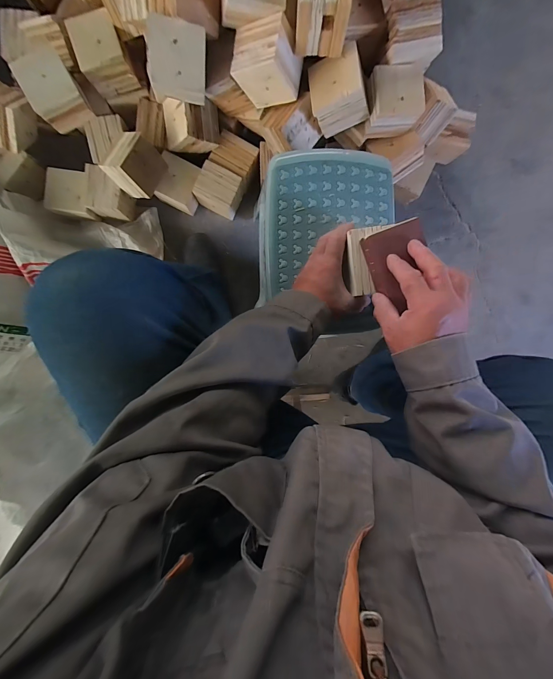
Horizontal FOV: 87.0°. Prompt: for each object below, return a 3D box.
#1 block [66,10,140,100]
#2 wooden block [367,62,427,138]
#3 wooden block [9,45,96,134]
[{"bbox_3d":[-0.364,-0.592,0.622,0.100,0.093,0.098,-17,97,-2],"label":"block"},{"bbox_3d":[0.231,-0.467,0.574,0.097,0.079,0.091,-4,96,-3],"label":"wooden block"},{"bbox_3d":[-0.472,-0.525,0.618,0.101,0.080,0.102,-29,97,0],"label":"wooden block"}]

